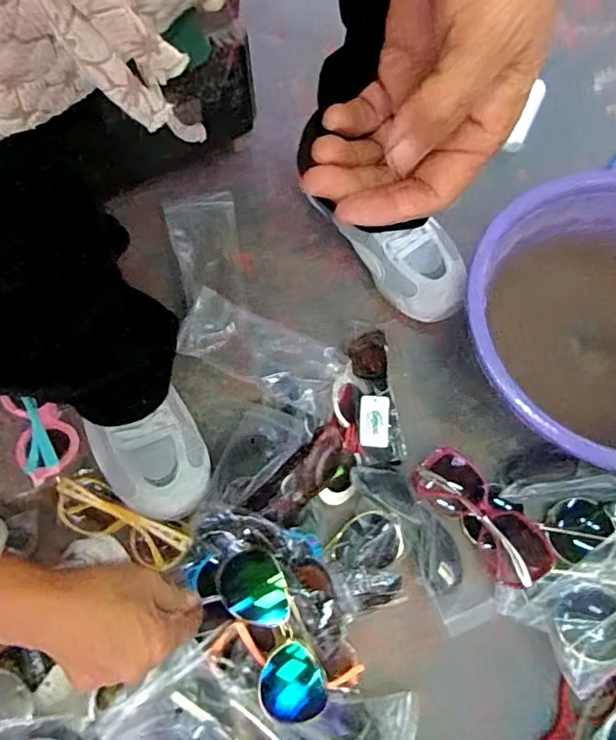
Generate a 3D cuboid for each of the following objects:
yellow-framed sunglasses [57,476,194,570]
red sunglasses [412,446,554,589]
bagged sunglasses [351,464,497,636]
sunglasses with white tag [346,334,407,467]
[{"bbox_3d":[-0.173,0.141,0.508,0.140,0.032,0.048,21,72,8],"label":"yellow-framed sunglasses"},{"bbox_3d":[0.163,0.134,0.508,0.058,0.031,0.140,-42,75,-13],"label":"red sunglasses"},{"bbox_3d":[0.113,0.157,0.508,0.065,0.052,0.170,-29,73,-9],"label":"bagged sunglasses"},{"bbox_3d":[0.063,0.025,0.555,0.050,0.042,0.145,-7,71,-2],"label":"sunglasses with white tag"}]

